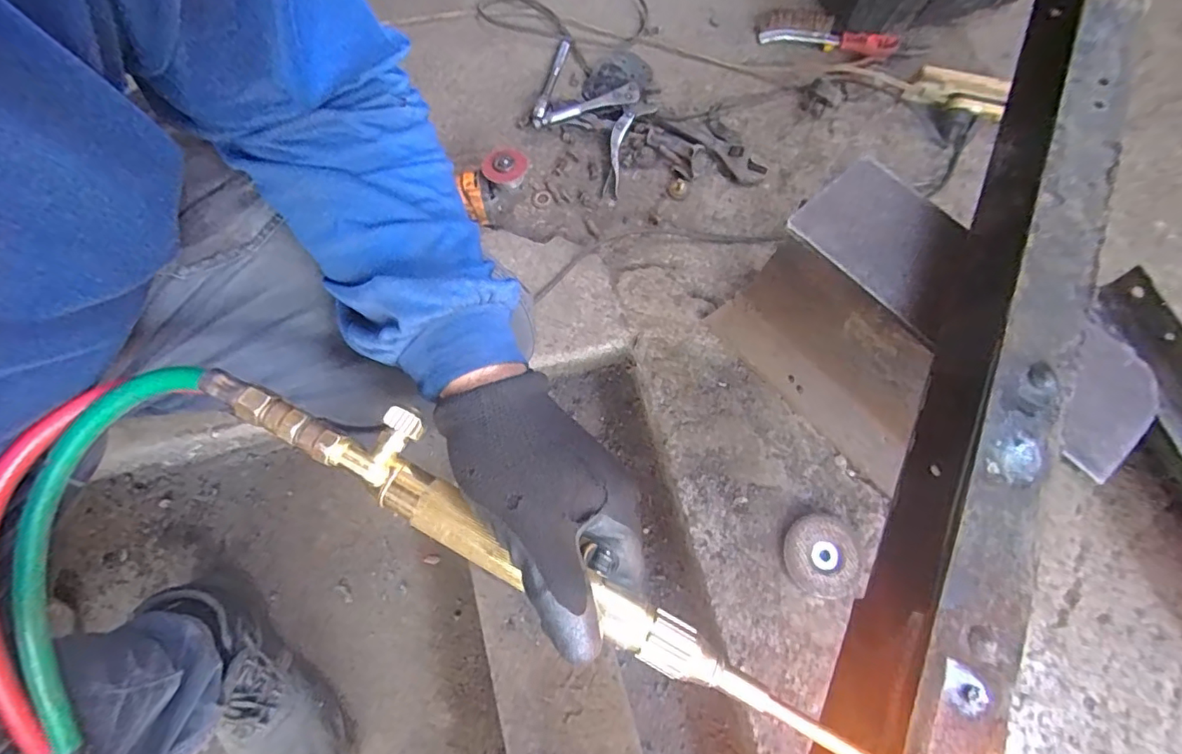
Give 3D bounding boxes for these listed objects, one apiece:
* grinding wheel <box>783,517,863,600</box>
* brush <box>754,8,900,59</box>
[{"bbox_3d":[0.269,0.208,0.621,0.089,0.017,0.083,1,68,-2],"label":"grinding wheel"},{"bbox_3d":[0.420,-0.620,0.960,0.249,0.032,0.075,4,68,-1],"label":"brush"}]

